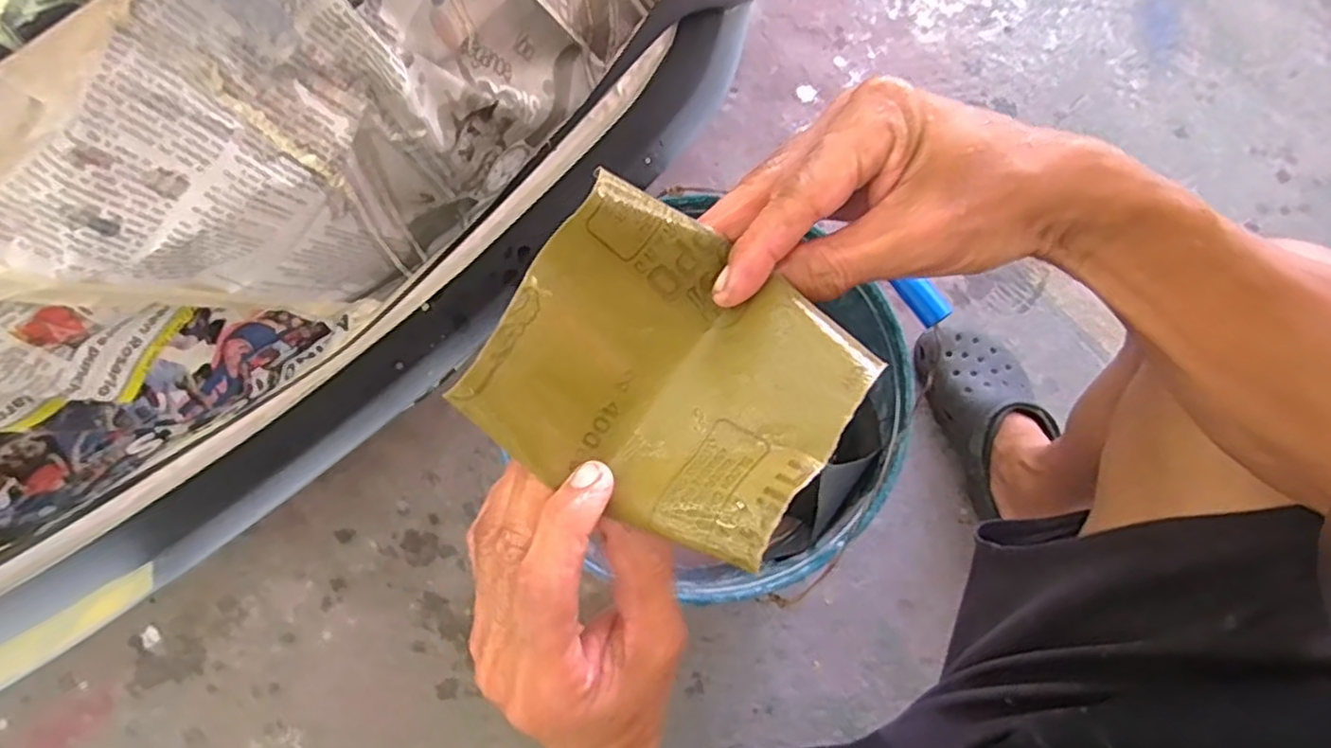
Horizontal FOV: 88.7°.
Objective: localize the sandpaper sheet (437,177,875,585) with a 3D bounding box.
[{"bbox_3d":[0.004,0.001,0.246,0.115,0.046,0.102,31,79,6],"label":"sandpaper sheet"}]

